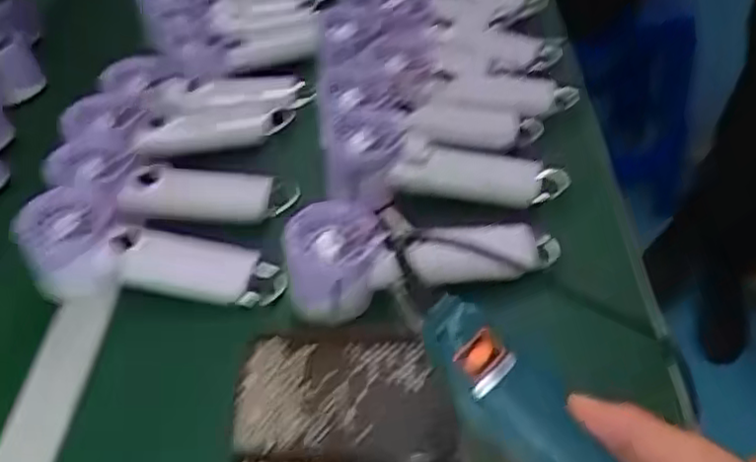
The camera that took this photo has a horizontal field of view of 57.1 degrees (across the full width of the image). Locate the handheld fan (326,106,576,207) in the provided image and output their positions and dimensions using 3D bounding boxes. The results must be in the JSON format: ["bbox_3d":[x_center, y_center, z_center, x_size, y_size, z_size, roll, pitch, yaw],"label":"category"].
[{"bbox_3d":[0.055,-0.055,0.570,0.193,0.035,0.091,7,43,-8],"label":"handheld fan"}]

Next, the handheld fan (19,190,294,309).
[{"bbox_3d":[-0.171,0.019,0.537,0.200,0.075,0.068,12,43,-6],"label":"handheld fan"}]

